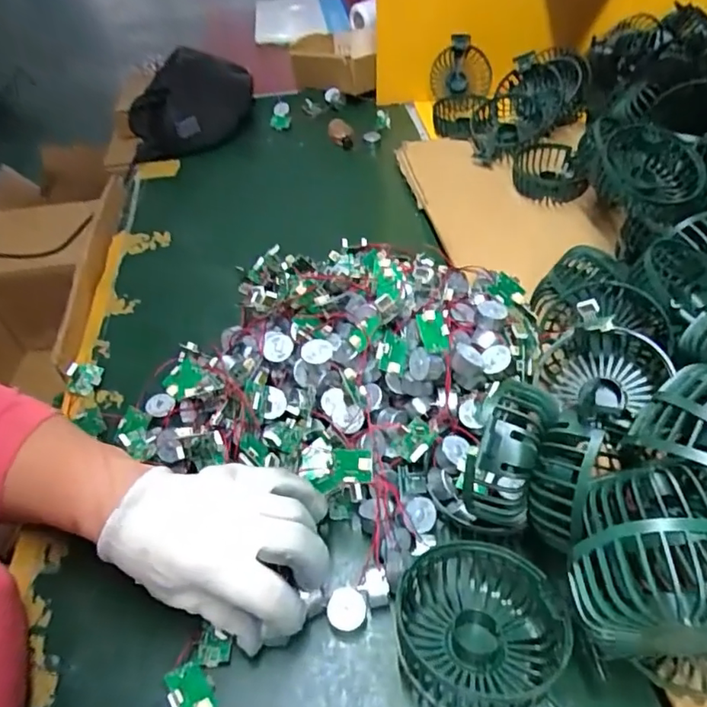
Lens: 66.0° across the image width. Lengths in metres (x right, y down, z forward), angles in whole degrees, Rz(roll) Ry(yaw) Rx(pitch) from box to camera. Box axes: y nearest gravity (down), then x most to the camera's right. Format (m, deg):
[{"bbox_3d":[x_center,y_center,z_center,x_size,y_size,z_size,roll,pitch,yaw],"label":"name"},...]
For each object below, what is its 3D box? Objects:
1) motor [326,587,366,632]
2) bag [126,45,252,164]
[{"bbox_3d":[-0.004,0.155,0.329,0.022,0.010,0.023,-2,46,2],"label":"motor"},{"bbox_3d":[-0.237,-0.370,0.803,0.174,0.087,0.172,-10,46,-5],"label":"bag"}]

